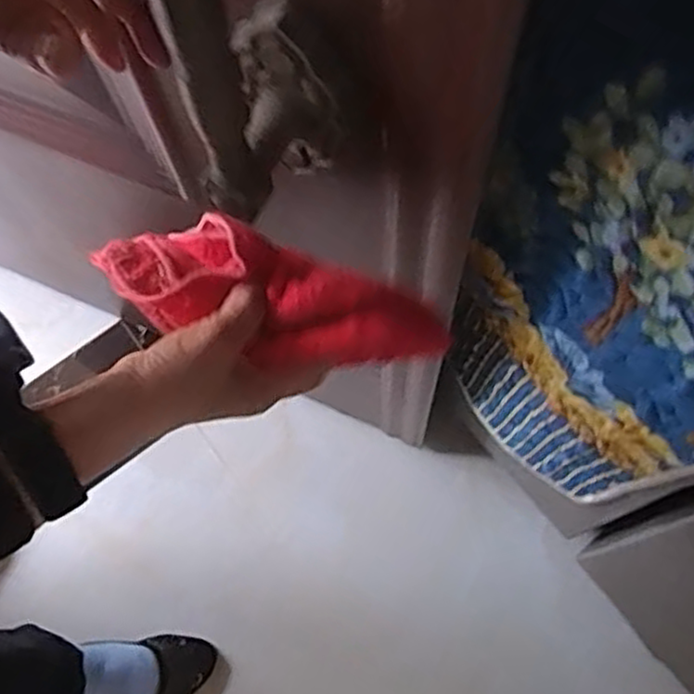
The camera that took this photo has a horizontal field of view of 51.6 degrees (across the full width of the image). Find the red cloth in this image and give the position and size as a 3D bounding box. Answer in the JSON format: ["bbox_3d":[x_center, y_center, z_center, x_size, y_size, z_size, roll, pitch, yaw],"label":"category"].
[{"bbox_3d":[-0.048,-0.024,0.442,0.210,0.064,0.069,16,71,6],"label":"red cloth"}]

